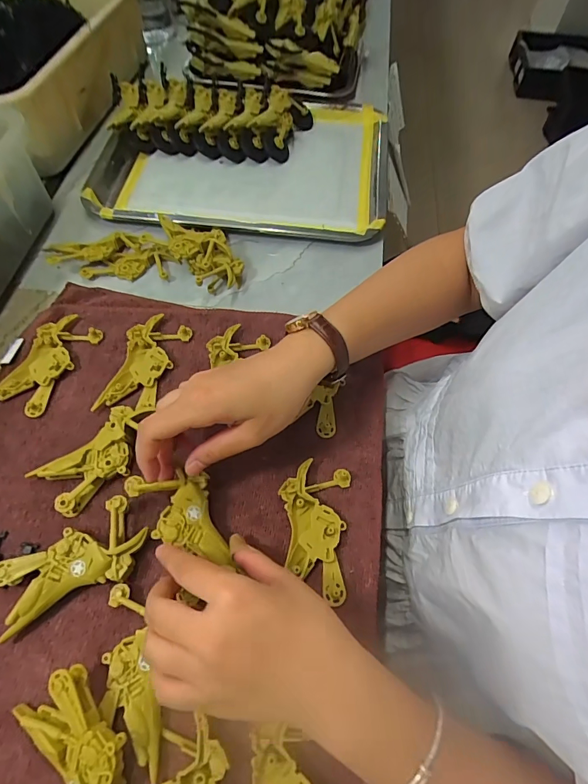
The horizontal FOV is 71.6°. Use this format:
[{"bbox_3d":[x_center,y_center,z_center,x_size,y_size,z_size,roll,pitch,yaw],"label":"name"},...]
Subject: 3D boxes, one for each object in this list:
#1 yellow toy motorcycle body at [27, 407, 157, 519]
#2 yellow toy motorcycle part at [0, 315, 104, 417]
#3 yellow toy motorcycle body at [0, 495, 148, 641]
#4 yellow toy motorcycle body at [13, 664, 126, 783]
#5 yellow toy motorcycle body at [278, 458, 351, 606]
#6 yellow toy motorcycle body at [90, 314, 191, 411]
[{"bbox_3d":[-0.155,0.052,0.323,0.096,0.021,0.045,-40,70,-19],"label":"yellow toy motorcycle body"},{"bbox_3d":[-0.225,-0.027,0.373,0.049,0.011,0.098,23,64,10],"label":"yellow toy motorcycle part"},{"bbox_3d":[-0.153,0.121,0.286,0.094,0.022,0.052,-31,67,-16],"label":"yellow toy motorcycle body"},{"bbox_3d":[-0.116,0.211,0.233,0.042,0.034,0.099,-40,70,-20],"label":"yellow toy motorcycle body"},{"bbox_3d":[0.014,0.102,0.308,0.051,0.009,0.093,6,62,2],"label":"yellow toy motorcycle body"},{"bbox_3d":[-0.134,-0.026,0.369,0.050,0.014,0.097,13,63,5],"label":"yellow toy motorcycle body"}]

